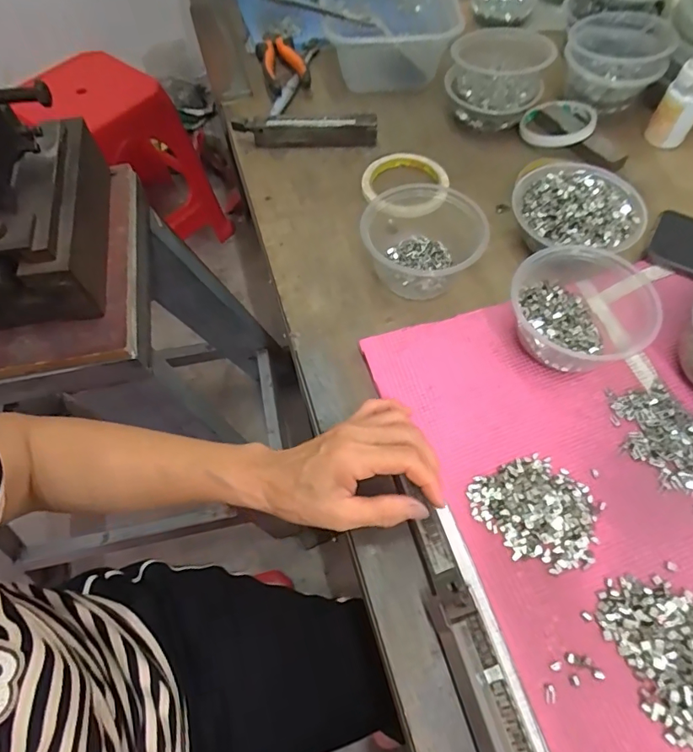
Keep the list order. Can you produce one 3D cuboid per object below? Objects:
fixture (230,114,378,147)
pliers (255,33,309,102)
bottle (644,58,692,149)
[{"bbox_3d":[-0.048,-0.297,0.586,0.167,0.036,0.024,1,62,1],"label":"fixture"},{"bbox_3d":[-0.085,-0.418,0.648,0.056,0.024,0.129,-14,62,-6],"label":"pliers"},{"bbox_3d":[0.386,-0.312,0.554,0.045,0.078,0.044,33,67,17],"label":"bottle"}]

